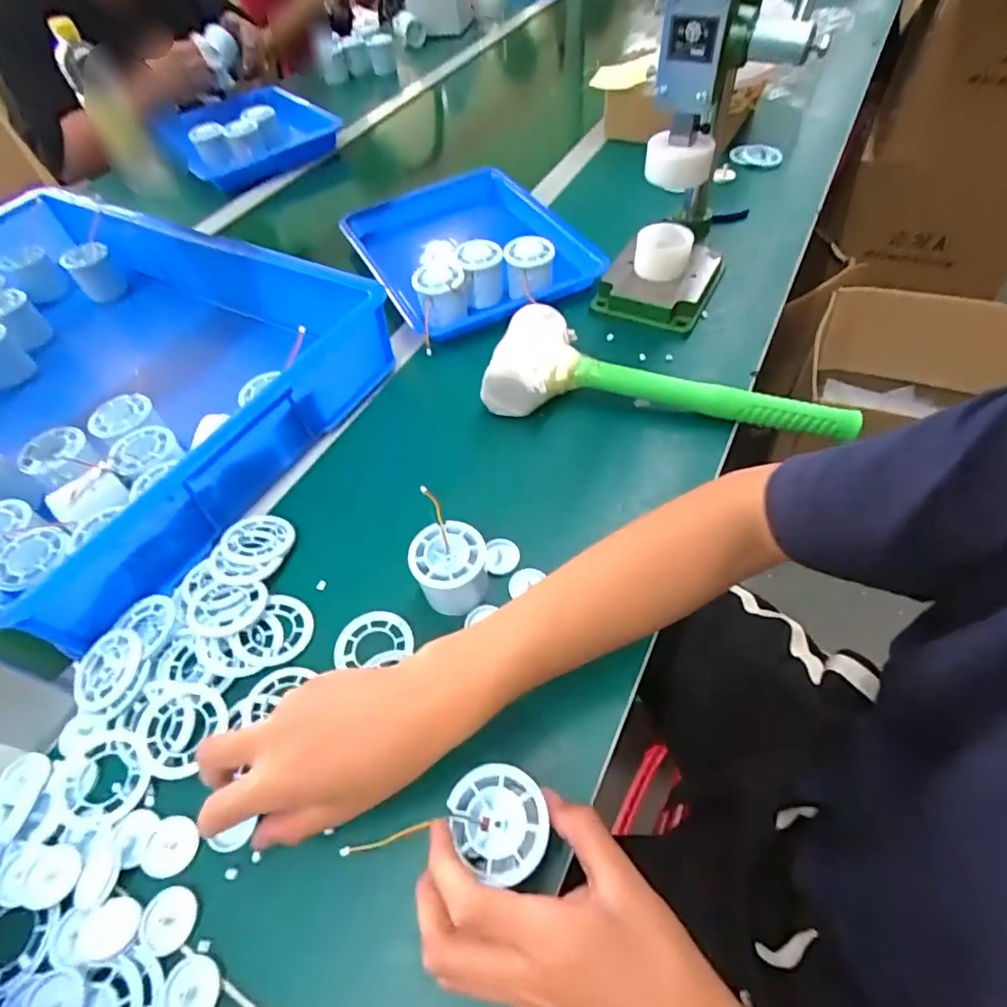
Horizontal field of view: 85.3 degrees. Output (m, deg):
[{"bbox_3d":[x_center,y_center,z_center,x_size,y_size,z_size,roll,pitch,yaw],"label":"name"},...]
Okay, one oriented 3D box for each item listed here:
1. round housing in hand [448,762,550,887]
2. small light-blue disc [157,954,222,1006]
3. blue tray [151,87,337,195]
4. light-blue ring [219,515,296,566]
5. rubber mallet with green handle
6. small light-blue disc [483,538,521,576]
[{"bbox_3d":[-0.001,0.174,0.300,0.049,0.017,0.055,-16,53,-11],"label":"round housing in hand"},{"bbox_3d":[-0.172,0.265,0.297,0.030,0.007,0.031,-3,54,4],"label":"small light-blue disc"},{"bbox_3d":[-0.466,-0.670,0.981,0.265,0.078,0.273,-35,58,-18],"label":"blue tray"},{"bbox_3d":[-0.208,0.031,0.463,0.055,0.006,0.054,5,40,-4],"label":"light-blue ring"},{"bbox_3d":[0.153,-0.122,0.521,0.337,0.062,0.086,5,55,10],"label":"rubber mallet with green handle"},{"bbox_3d":[-0.001,0.043,0.450,0.028,0.010,0.028,-1,51,1],"label":"small light-blue disc"}]

